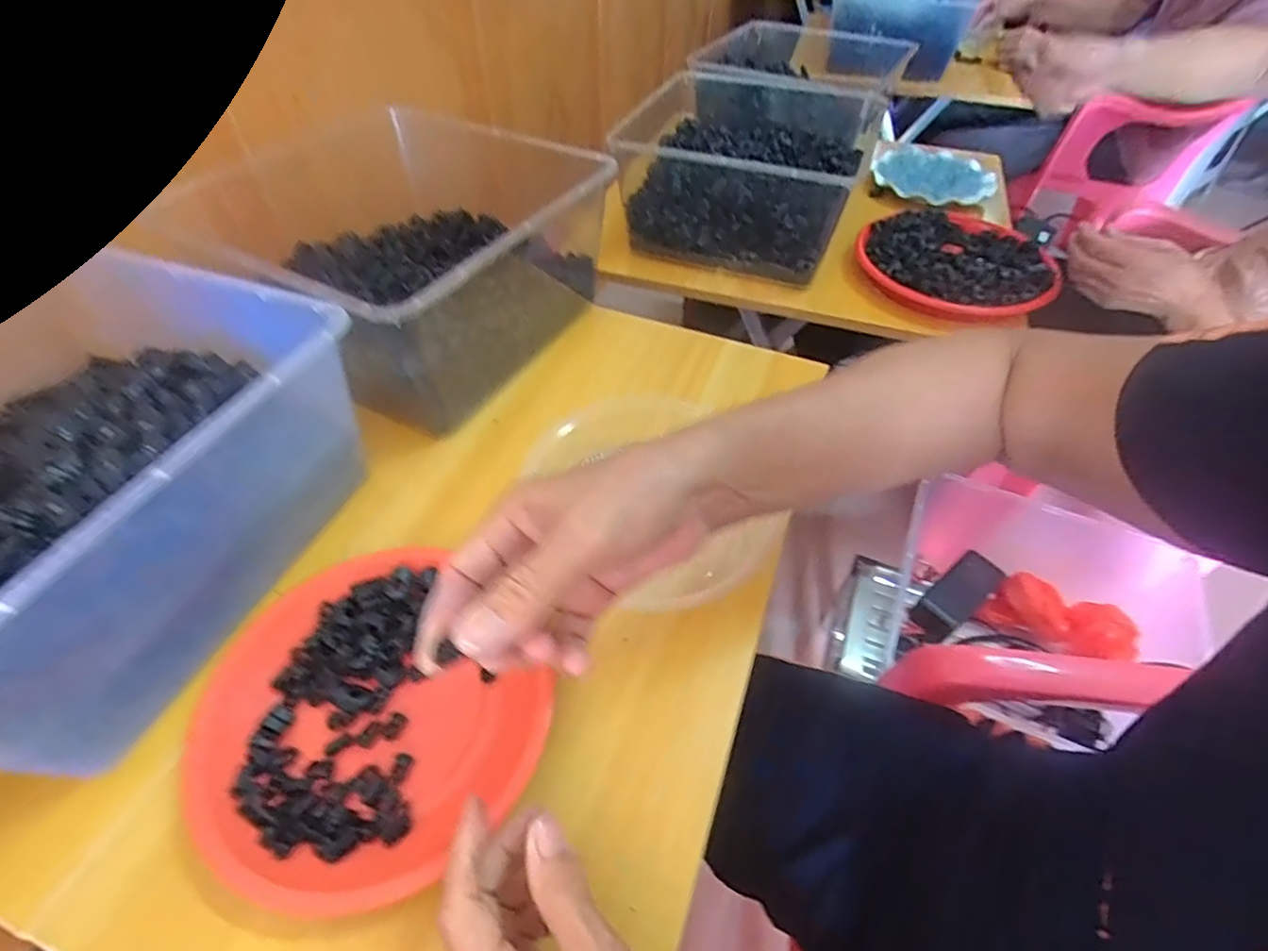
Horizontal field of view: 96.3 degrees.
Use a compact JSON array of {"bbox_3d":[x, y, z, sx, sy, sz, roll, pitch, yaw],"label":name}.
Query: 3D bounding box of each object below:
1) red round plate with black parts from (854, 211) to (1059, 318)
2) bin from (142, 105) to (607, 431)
[{"bbox_3d":[0.409,-0.292,0.736,0.216,0.032,0.258,6,51,2],"label":"red round plate with black parts"},{"bbox_3d":[-0.210,-0.197,0.528,0.264,0.132,0.273,24,54,16],"label":"bin"}]

